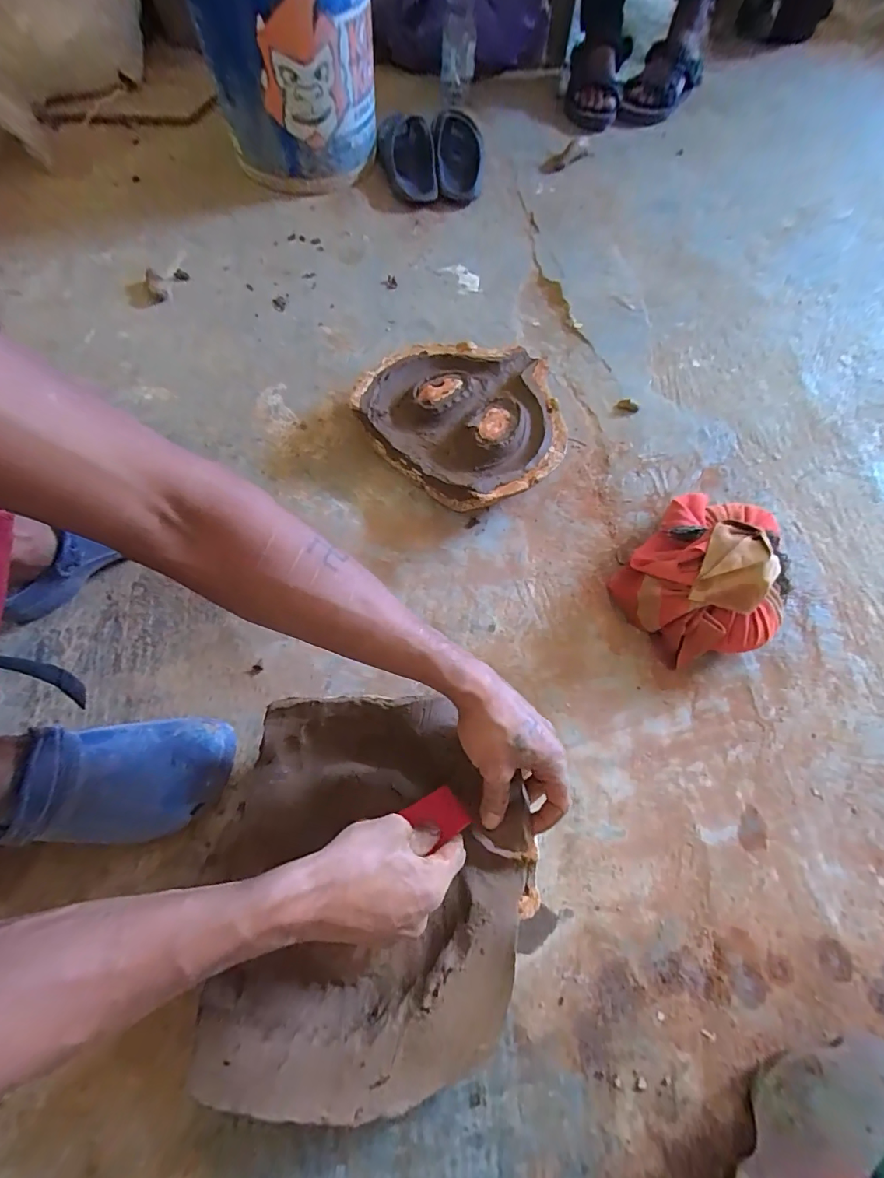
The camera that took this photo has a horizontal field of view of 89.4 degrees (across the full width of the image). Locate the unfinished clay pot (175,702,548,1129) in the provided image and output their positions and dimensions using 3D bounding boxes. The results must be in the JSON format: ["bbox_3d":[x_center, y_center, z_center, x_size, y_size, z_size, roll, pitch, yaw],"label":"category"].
[{"bbox_3d":[-0.066,0.253,0.396,0.282,0.081,0.301,1,69,-1],"label":"unfinished clay pot"}]

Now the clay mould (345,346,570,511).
[{"bbox_3d":[0.043,-0.239,0.618,0.268,0.066,0.246,1,69,-1],"label":"clay mould"}]

